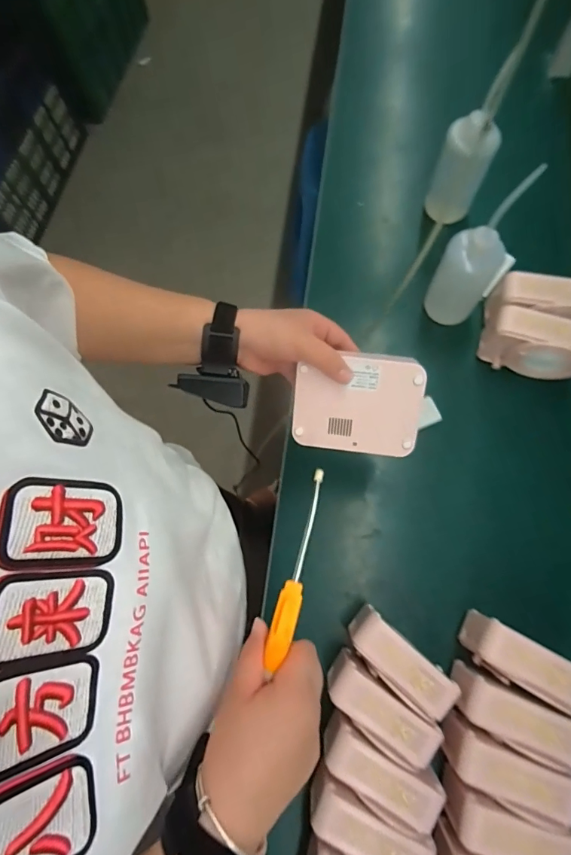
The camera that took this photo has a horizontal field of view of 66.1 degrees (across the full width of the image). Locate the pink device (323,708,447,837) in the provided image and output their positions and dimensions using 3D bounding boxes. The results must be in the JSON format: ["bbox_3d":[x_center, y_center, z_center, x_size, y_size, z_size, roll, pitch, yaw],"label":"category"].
[{"bbox_3d":[0.103,0.380,0.481,0.135,0.037,0.061,26,77,7],"label":"pink device"}]

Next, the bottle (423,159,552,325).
[{"bbox_3d":[0.259,-0.231,0.607,0.082,0.227,0.061,33,78,9],"label":"bottle"}]

